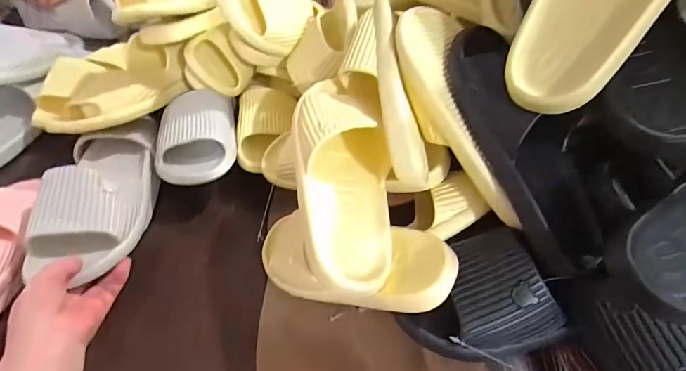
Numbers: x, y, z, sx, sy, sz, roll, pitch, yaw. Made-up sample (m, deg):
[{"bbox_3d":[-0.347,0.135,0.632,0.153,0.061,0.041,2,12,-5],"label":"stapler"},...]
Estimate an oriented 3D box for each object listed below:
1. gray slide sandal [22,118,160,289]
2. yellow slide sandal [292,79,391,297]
[{"bbox_3d":[-0.308,0.004,0.513,0.110,0.090,0.262,-3,38,-10],"label":"gray slide sandal"},{"bbox_3d":[0.001,-0.019,0.415,0.100,0.066,0.255,-3,66,-10],"label":"yellow slide sandal"}]

